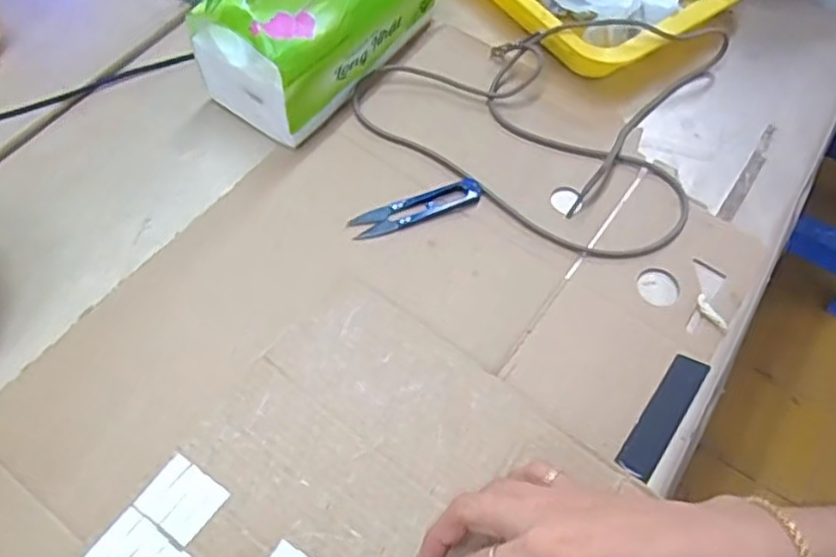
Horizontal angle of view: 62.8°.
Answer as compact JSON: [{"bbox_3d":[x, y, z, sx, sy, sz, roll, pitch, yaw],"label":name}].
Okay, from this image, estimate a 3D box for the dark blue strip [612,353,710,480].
[{"bbox_3d":[0.160,0.088,0.445,0.023,0.007,0.095,34,64,15],"label":"dark blue strip"}]

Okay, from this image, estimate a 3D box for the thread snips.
[{"bbox_3d":[0.000,-0.052,0.506,0.101,0.008,0.025,-20,64,-14],"label":"thread snips"}]

